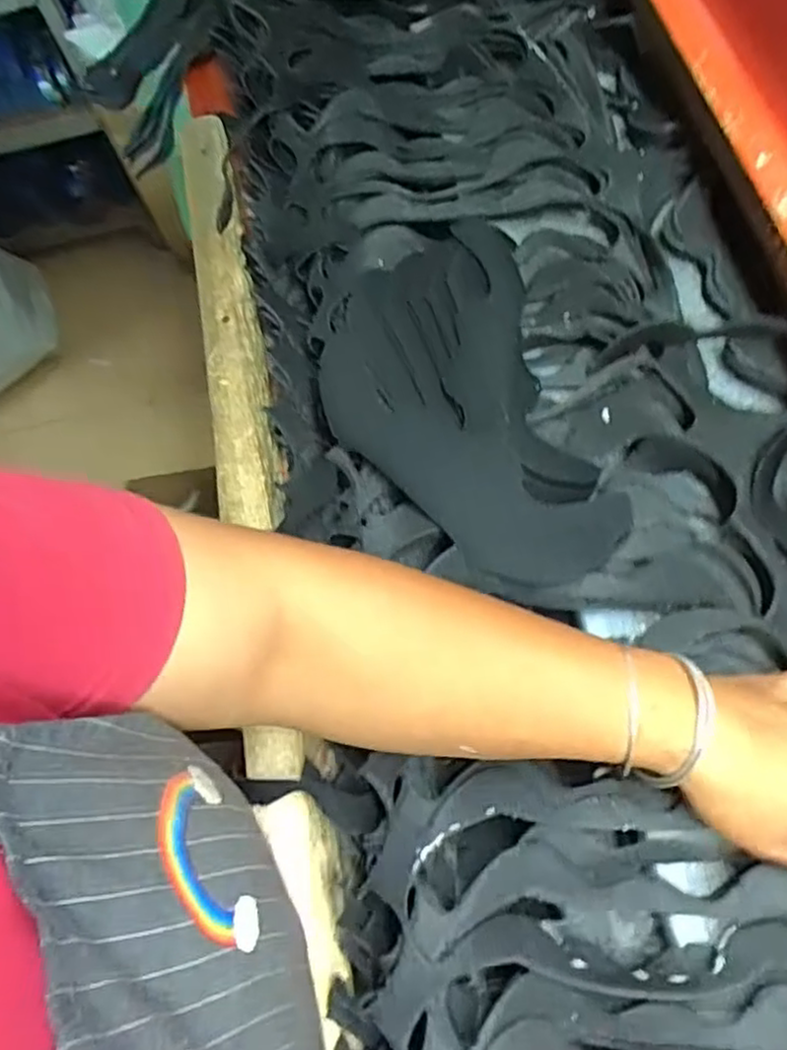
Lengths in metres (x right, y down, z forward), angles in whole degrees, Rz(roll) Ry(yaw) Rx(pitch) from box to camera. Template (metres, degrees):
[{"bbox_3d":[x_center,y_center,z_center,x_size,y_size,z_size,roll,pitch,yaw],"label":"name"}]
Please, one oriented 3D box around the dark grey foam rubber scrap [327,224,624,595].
[{"bbox_3d":[0.039,-0.088,0.483,0.158,0.018,0.281,-17,64,0],"label":"dark grey foam rubber scrap"}]

